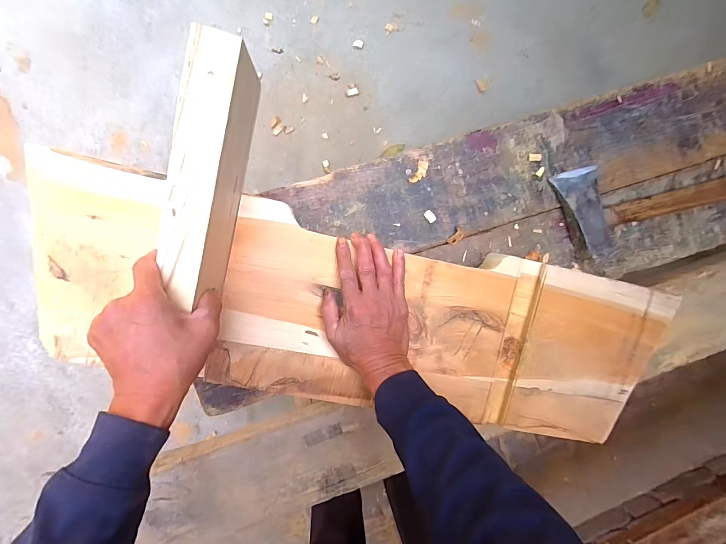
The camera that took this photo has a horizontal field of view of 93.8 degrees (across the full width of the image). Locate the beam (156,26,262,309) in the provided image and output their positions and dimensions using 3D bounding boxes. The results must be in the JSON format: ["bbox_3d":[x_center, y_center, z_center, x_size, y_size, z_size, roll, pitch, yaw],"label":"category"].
[{"bbox_3d":[-0.163,-0.102,0.369,0.050,0.106,0.256,11,96,-8],"label":"beam"}]

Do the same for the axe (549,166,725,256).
[{"bbox_3d":[0.475,-0.136,0.530,0.349,0.035,0.133,-19,98,-5],"label":"axe"}]

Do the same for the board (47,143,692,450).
[{"bbox_3d":[0.019,0.064,0.471,0.850,0.023,0.246,13,94,-9],"label":"board"}]

